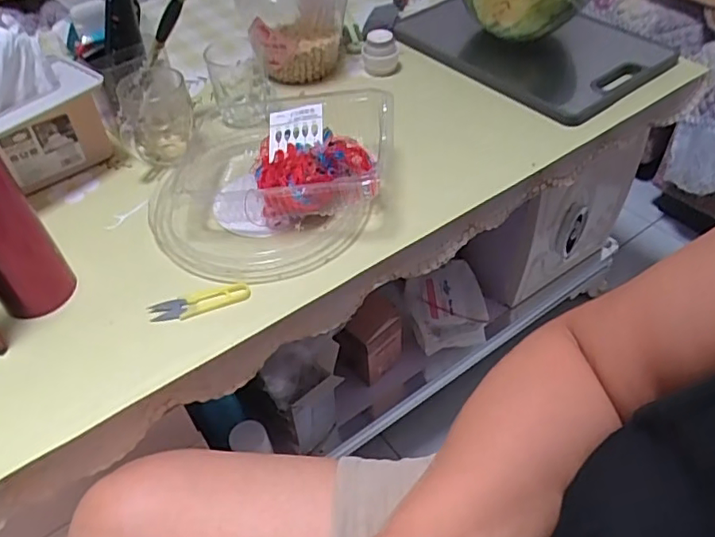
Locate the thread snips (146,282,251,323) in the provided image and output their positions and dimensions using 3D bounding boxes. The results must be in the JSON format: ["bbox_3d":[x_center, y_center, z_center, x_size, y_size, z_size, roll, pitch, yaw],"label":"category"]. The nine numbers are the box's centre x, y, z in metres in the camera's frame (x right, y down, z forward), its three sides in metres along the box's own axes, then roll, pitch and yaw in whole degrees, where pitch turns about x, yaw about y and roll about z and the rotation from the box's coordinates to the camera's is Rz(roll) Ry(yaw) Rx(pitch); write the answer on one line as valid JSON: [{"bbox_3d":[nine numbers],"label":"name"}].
[{"bbox_3d":[-0.150,0.032,0.541,0.093,0.005,0.026,-13,48,-9],"label":"thread snips"}]

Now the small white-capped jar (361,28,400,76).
[{"bbox_3d":[0.033,-0.320,0.839,0.053,0.049,0.061,-2,47,1],"label":"small white-capped jar"}]

